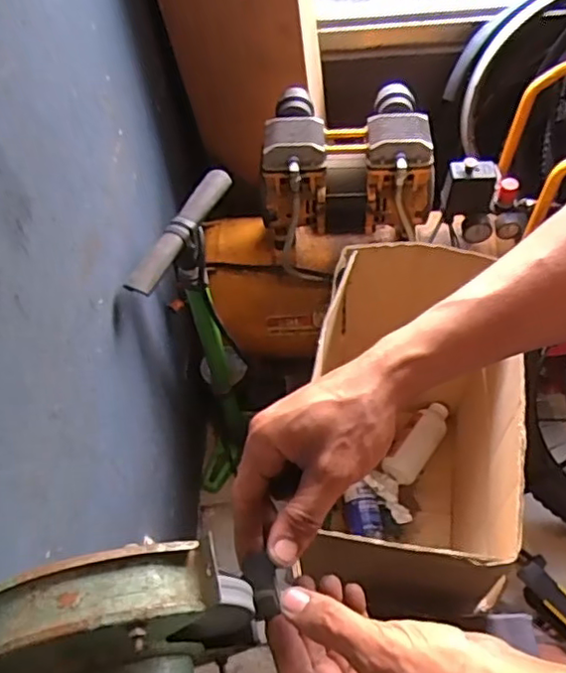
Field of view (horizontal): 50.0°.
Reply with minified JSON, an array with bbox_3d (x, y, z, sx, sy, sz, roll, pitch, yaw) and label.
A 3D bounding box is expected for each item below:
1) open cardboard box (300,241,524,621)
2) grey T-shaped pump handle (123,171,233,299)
[{"bbox_3d":[0.202,0.194,0.993,0.295,0.486,0.479,5,57,7],"label":"open cardboard box"},{"bbox_3d":[-0.135,-0.146,0.809,0.031,0.028,0.227,20,60,16],"label":"grey T-shaped pump handle"}]

